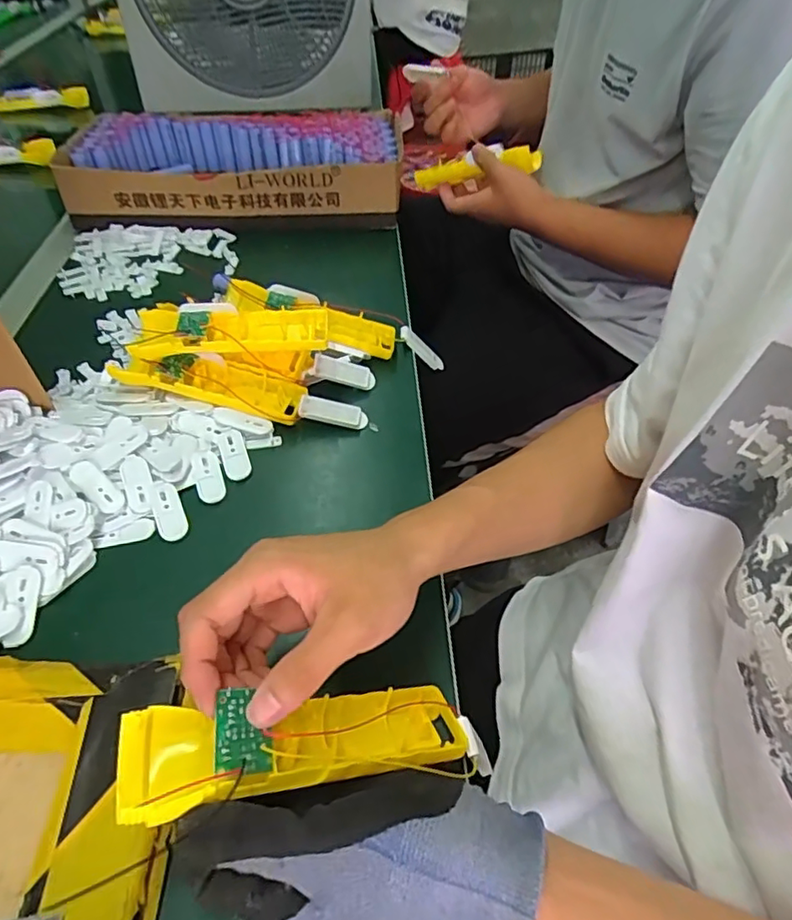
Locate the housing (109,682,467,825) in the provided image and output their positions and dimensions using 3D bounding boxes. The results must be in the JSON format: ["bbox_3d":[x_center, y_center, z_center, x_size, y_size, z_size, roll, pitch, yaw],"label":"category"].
[{"bbox_3d":[-0.041,0.131,0.276,0.164,0.029,0.046,3,43,-25],"label":"housing"}]

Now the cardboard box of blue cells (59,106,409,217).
[{"bbox_3d":[-0.207,-0.407,0.782,0.399,0.075,0.278,-4,47,-4],"label":"cardboard box of blue cells"}]

